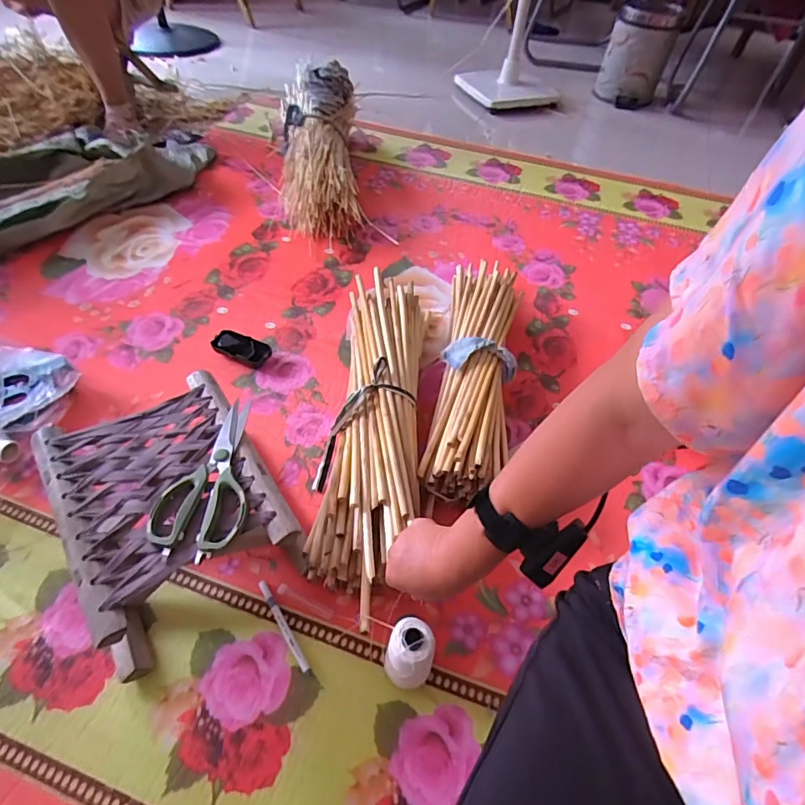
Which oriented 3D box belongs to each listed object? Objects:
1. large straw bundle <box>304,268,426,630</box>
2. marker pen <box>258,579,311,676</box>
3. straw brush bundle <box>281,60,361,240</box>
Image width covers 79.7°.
[{"bbox_3d":[-0.043,-0.022,0.816,0.144,0.114,0.681,5,50,-1],"label":"large straw bundle"},{"bbox_3d":[-0.153,0.287,0.619,0.011,0.010,0.133,-27,59,-23],"label":"marker pen"},{"bbox_3d":[-0.220,-0.679,1.288,0.209,0.183,0.604,-3,67,-7],"label":"straw brush bundle"}]

